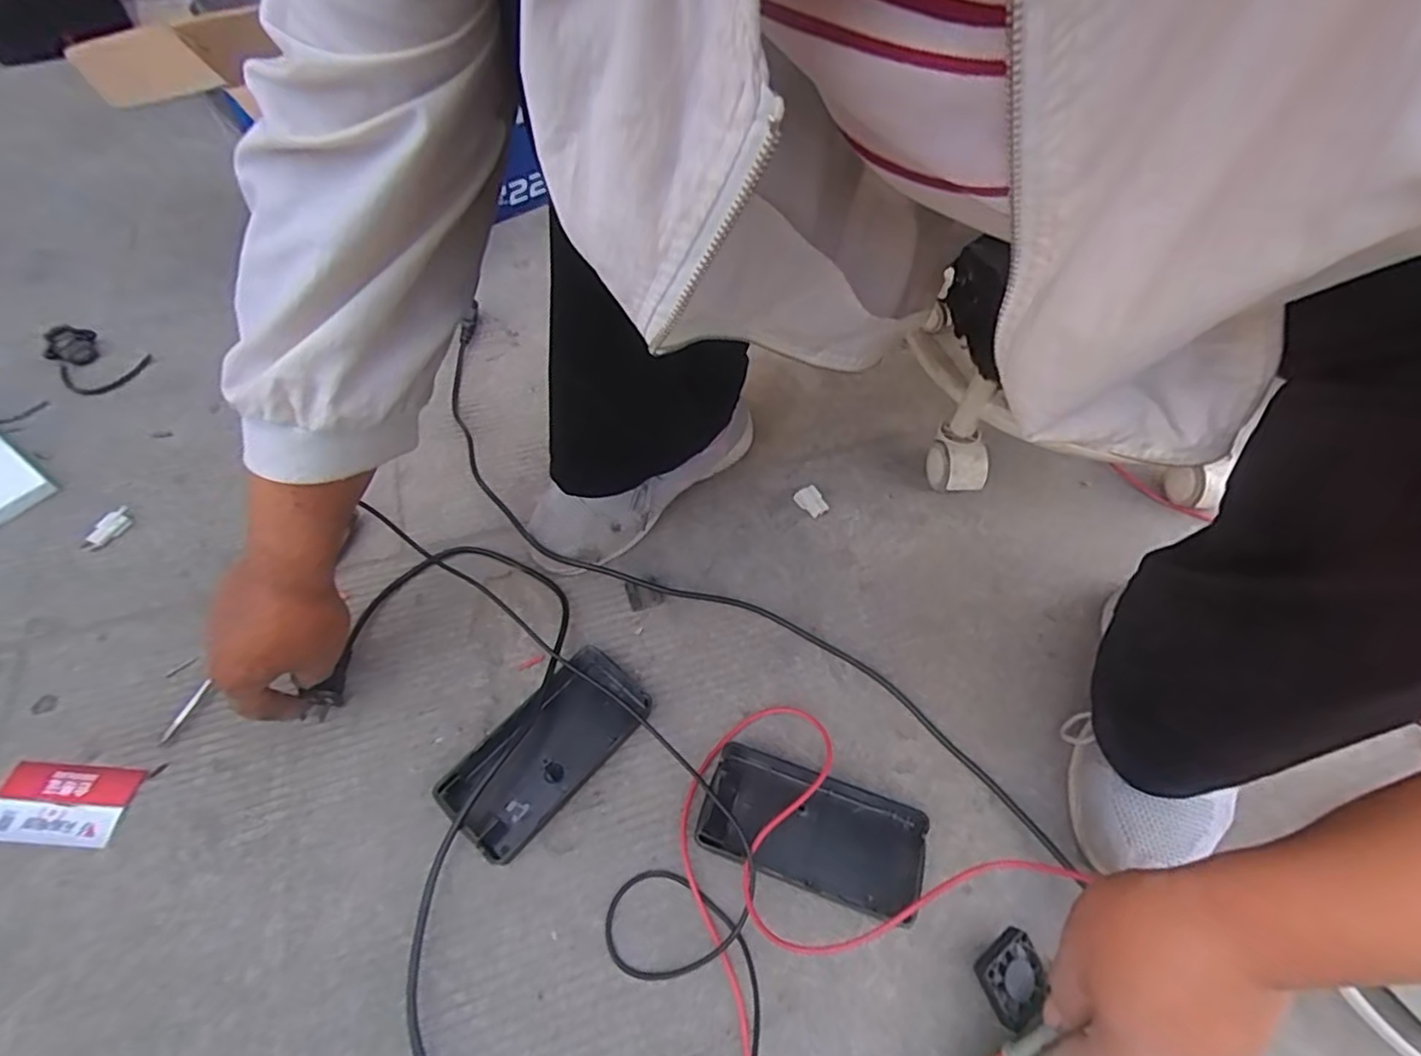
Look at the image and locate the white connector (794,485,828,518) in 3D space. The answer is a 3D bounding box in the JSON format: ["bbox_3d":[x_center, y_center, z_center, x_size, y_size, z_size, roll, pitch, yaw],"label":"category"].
[{"bbox_3d":[0.093,-0.024,0.589,0.024,0.012,0.028,-28,62,-20],"label":"white connector"}]

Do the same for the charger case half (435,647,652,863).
[{"bbox_3d":[-0.115,0.155,0.452,0.072,0.022,0.143,37,62,19],"label":"charger case half"}]

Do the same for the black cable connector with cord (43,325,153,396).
[{"bbox_3d":[-0.630,-0.174,0.650,0.092,0.033,0.069,32,60,17],"label":"black cable connector with cord"}]

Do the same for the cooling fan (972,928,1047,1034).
[{"bbox_3d":[0.181,0.267,0.382,0.043,0.009,0.037,-32,80,-25],"label":"cooling fan"}]

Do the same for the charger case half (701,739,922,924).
[{"bbox_3d":[0.068,0.202,0.429,0.143,0.022,0.073,17,57,8],"label":"charger case half"}]

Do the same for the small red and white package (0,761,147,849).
[{"bbox_3d":[-0.440,0.185,0.427,0.091,0.007,0.049,4,61,-1],"label":"small red and white package"}]

